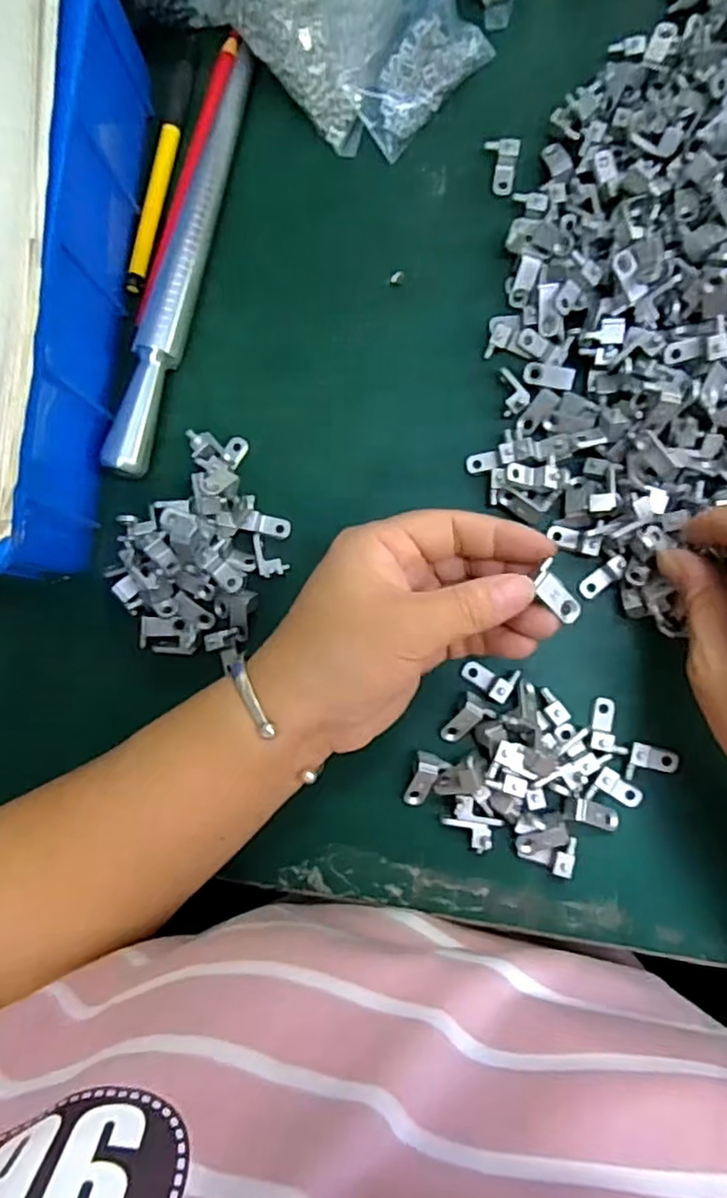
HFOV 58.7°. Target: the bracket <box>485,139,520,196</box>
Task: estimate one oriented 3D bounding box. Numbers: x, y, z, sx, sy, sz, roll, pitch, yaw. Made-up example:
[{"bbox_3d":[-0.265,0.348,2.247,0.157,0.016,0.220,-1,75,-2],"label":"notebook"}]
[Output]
[{"bbox_3d":[0.068,-0.214,0.320,0.016,0.010,0.021,3,85,6],"label":"bracket"}]

